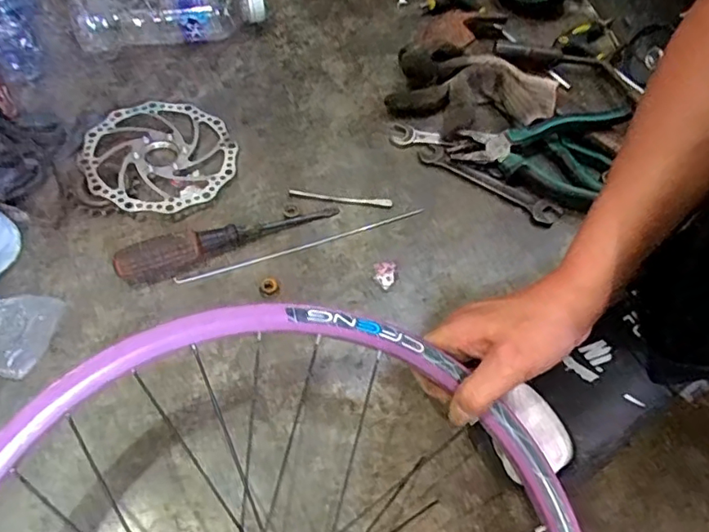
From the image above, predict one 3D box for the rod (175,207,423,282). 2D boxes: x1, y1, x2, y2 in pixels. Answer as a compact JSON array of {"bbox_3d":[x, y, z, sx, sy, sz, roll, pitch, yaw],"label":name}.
[{"bbox_3d":[-0.049,-0.020,0.548,0.249,0.005,0.011,-16,63,-13],"label":"rod"}]

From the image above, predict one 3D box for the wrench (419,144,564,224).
[{"bbox_3d":[0.141,-0.089,0.590,0.158,0.004,0.025,31,83,14],"label":"wrench"}]

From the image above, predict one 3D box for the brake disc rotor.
[{"bbox_3d":[-0.202,-0.117,0.580,0.149,0.007,0.147,4,57,-6],"label":"brake disc rotor"}]

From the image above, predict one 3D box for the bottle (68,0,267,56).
[{"bbox_3d":[-0.216,-0.294,0.653,0.220,0.064,0.060,-11,62,-10],"label":"bottle"}]

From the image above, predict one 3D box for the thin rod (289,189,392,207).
[{"bbox_3d":[-0.014,-0.071,0.575,0.106,0.006,0.009,5,61,-2],"label":"thin rod"}]

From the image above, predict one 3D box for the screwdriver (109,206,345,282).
[{"bbox_3d":[-0.118,-0.033,0.529,0.208,0.036,0.028,-21,64,-15],"label":"screwdriver"}]

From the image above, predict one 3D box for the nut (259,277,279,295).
[{"bbox_3d":[-0.080,0.019,0.519,0.017,0.006,0.018,2,61,-3],"label":"nut"}]

